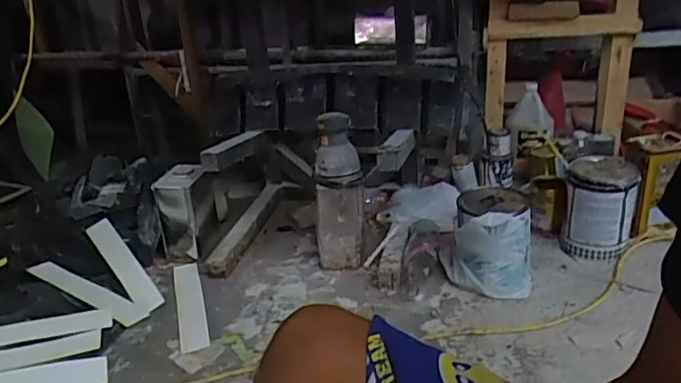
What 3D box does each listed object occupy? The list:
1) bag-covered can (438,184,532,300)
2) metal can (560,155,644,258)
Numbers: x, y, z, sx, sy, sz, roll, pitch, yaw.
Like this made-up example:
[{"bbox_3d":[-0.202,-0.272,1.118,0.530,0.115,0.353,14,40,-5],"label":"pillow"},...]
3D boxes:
[{"bbox_3d":[0.339,0.116,1.293,0.185,0.212,0.169,-6,25,-4],"label":"bag-covered can"},{"bbox_3d":[0.646,0.040,1.387,0.160,0.217,0.172,7,27,23],"label":"metal can"}]

